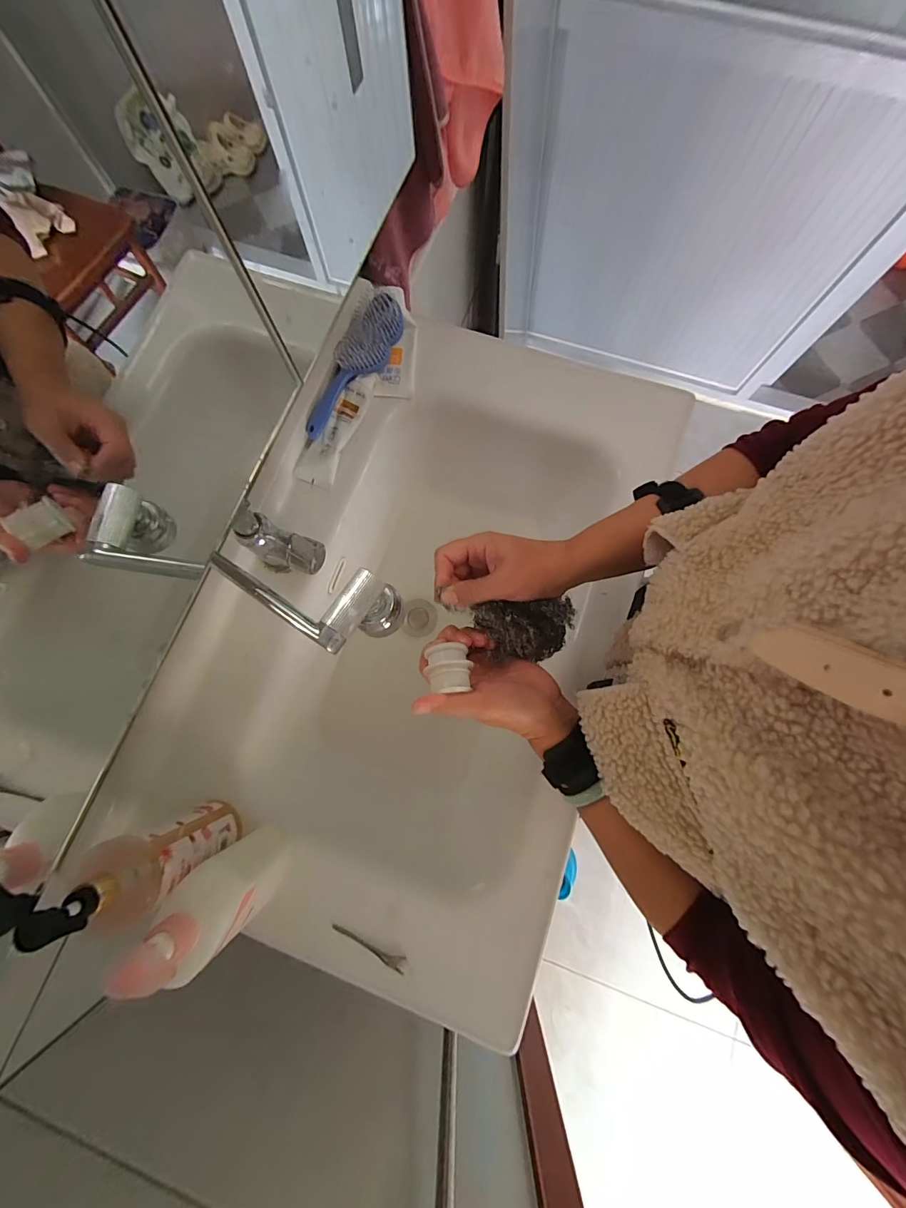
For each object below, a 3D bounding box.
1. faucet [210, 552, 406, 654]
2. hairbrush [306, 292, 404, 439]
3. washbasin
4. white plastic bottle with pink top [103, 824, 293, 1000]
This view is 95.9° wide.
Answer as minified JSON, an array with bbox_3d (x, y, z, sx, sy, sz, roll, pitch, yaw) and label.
[{"bbox_3d":[-0.130,0.002,0.351,0.164,0.056,0.066,7,77,3],"label":"faucet"},{"bbox_3d":[-0.131,-0.318,0.543,0.068,0.042,0.209,24,79,6],"label":"hairbrush"},{"bbox_3d":[-0.039,0.002,0.547,0.522,0.181,0.780,22,78,6],"label":"washbasin"},{"bbox_3d":[-0.206,0.260,0.357,0.062,0.173,0.064,43,81,9],"label":"white plastic bottle with pink top"}]

